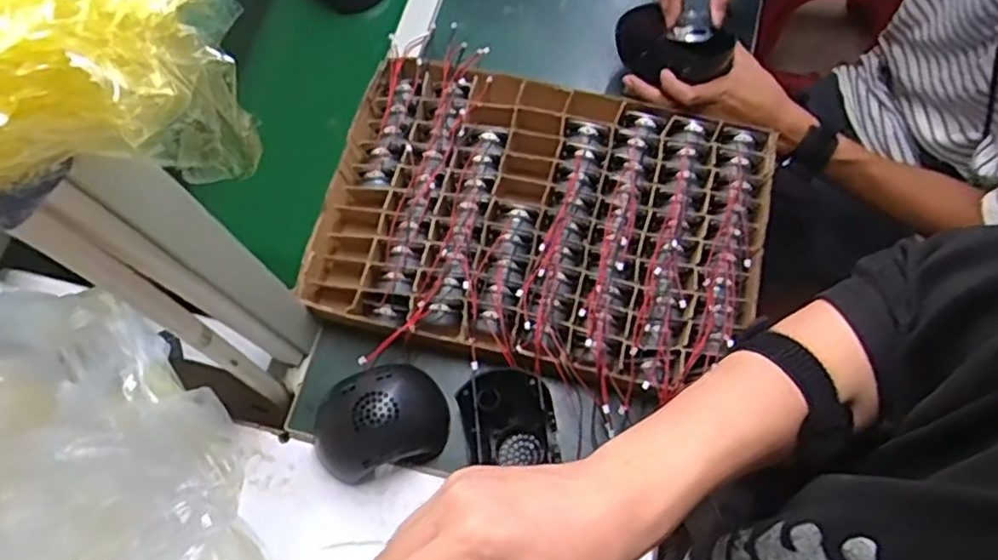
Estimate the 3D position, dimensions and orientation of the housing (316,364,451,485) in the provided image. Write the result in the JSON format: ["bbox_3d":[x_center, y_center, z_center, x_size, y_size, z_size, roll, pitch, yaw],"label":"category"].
[{"bbox_3d":[-0.116,0.134,0.656,0.124,0.063,0.094,-16,71,-3],"label":"housing"}]

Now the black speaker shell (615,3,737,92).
[{"bbox_3d":[0.193,-0.259,0.764,0.128,0.049,0.074,19,73,9],"label":"black speaker shell"}]

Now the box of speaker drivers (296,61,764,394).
[{"bbox_3d":[0.043,-0.059,0.739,0.446,0.063,0.326,13,72,7],"label":"box of speaker drivers"}]

